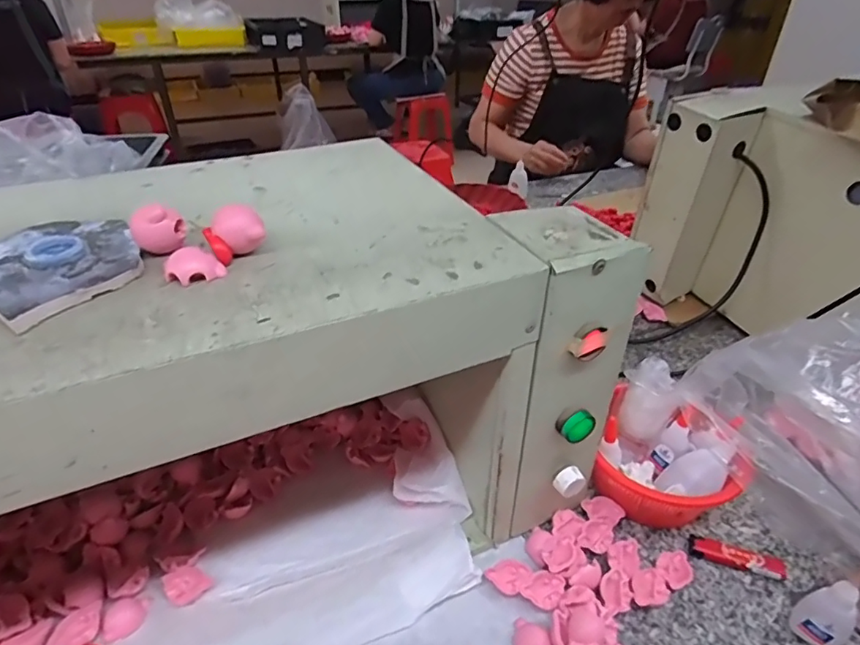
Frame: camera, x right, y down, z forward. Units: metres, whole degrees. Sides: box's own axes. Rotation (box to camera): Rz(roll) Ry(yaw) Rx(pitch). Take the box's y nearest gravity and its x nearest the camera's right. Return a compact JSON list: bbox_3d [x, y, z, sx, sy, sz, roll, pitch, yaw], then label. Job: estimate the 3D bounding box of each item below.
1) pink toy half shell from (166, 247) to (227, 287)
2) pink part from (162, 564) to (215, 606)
[{"bbox_3d":[-0.133,-0.033,0.295,0.030,0.011,0.022,-15,38,-22],"label":"pink toy half shell"},{"bbox_3d":[-0.195,0.209,0.422,0.030,0.009,0.031,-29,45,-35],"label":"pink part"}]

